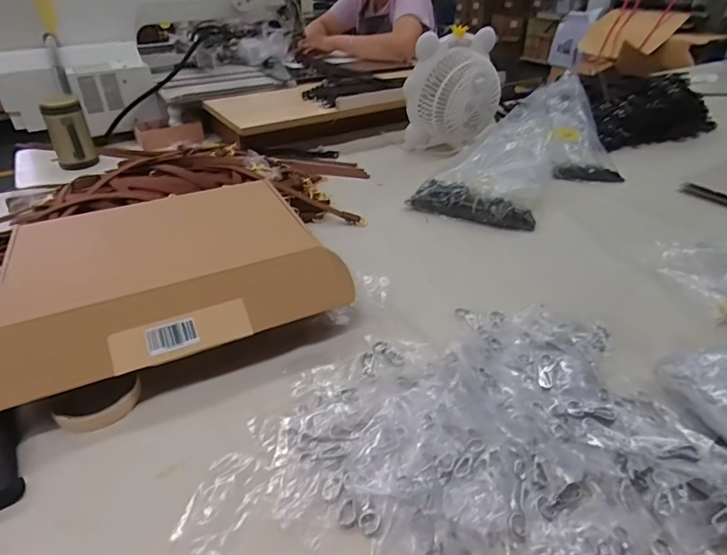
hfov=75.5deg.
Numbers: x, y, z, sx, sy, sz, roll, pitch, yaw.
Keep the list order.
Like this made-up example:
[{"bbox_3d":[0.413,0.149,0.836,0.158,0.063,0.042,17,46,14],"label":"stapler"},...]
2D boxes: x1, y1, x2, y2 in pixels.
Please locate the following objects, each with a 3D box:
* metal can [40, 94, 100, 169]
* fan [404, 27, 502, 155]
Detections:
[{"bbox_3d":[-0.692,-0.339,1.109,0.084,0.162,0.084,-20,37,-28],"label":"metal can"},{"bbox_3d":[0.223,-0.447,1.155,0.215,0.251,0.167,9,36,14],"label":"fan"}]

